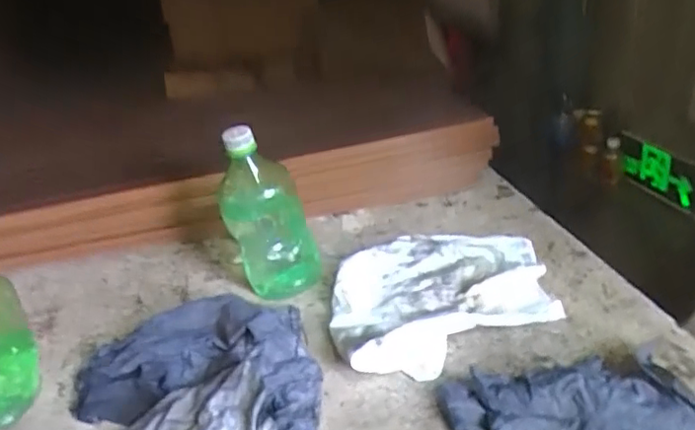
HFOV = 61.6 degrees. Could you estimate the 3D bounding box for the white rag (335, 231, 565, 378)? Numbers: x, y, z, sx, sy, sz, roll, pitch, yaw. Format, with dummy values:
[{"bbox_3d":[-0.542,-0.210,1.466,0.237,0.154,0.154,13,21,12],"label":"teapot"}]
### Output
[{"bbox_3d":[0.101,0.078,0.642,0.234,0.028,0.226,-5,29,1],"label":"white rag"}]

